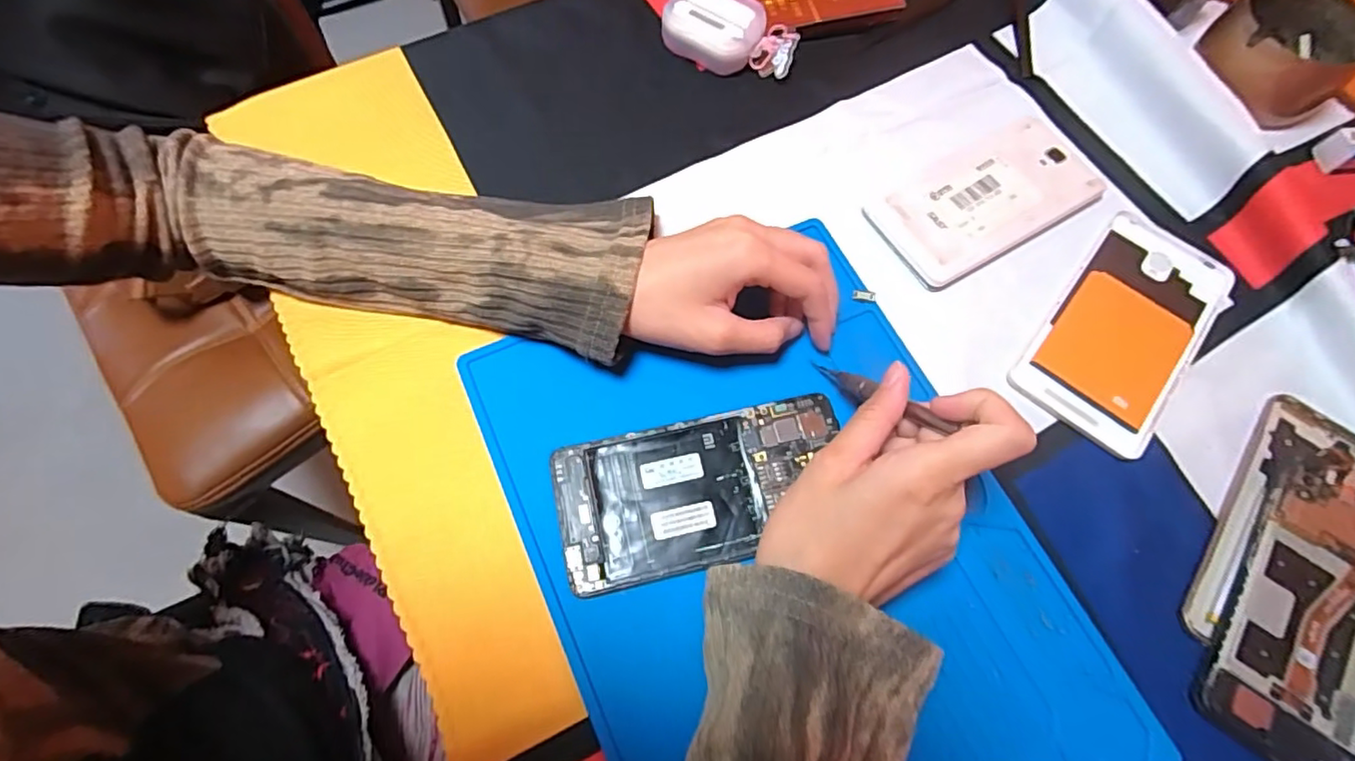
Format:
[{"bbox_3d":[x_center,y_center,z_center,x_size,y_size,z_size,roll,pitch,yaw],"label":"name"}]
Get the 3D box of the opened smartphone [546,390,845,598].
[{"bbox_3d":[0.013,0.055,0.305,0.143,0.008,0.072,-11,68,-6],"label":"opened smartphone"}]

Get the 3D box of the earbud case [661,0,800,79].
[{"bbox_3d":[0.037,-0.235,0.417,0.086,0.027,0.050,33,71,12],"label":"earbud case"}]

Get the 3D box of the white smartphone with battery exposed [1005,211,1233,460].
[{"bbox_3d":[0.260,-0.033,0.353,0.075,0.004,0.154,39,72,13],"label":"white smartphone with battery exposed"}]

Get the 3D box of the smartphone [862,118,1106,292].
[{"bbox_3d":[0.192,-0.112,0.380,0.141,0.011,0.073,-30,71,-13],"label":"smartphone"}]

